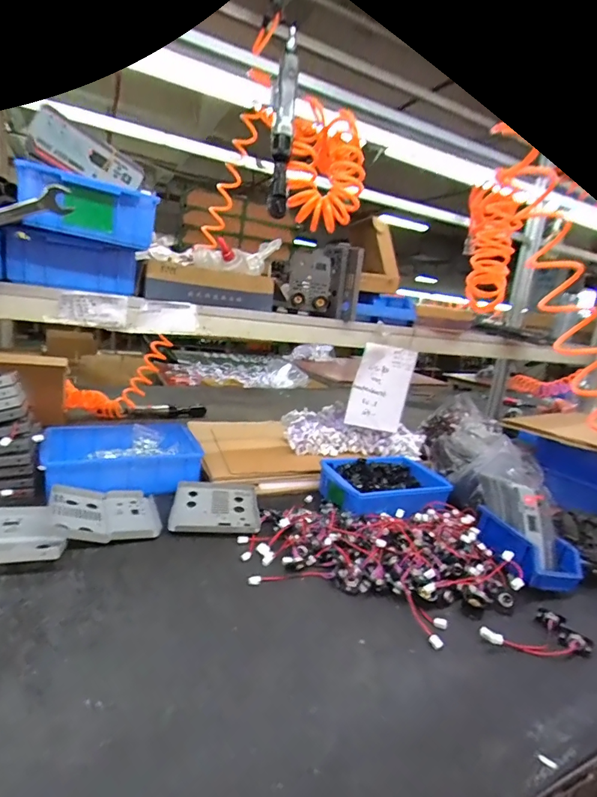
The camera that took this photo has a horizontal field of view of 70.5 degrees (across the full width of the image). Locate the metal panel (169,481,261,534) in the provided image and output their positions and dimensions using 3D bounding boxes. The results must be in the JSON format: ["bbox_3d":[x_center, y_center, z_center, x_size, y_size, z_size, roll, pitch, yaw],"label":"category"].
[{"bbox_3d":[-0.155,0.202,0.796,0.154,0.016,0.174,5,13,-11],"label":"metal panel"}]

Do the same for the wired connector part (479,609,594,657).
[{"bbox_3d":[0.317,0.316,0.557,0.134,0.021,0.069,0,14,-27],"label":"wired connector part"}]

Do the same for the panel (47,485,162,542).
[{"bbox_3d":[-0.331,0.195,0.723,0.165,0.032,0.166,1,14,-26],"label":"panel"}]

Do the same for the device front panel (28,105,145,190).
[{"bbox_3d":[-0.328,-0.386,0.666,0.157,0.060,0.013,22,1,-32],"label":"device front panel"}]

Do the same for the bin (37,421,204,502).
[{"bbox_3d":[-0.368,0.124,0.887,0.290,0.080,0.220,0,15,-30],"label":"bin"}]

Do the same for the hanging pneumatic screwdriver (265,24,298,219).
[{"bbox_3d":[-0.029,-0.477,0.746,0.040,0.292,0.048,6,13,-6],"label":"hanging pneumatic screwdriver"}]

